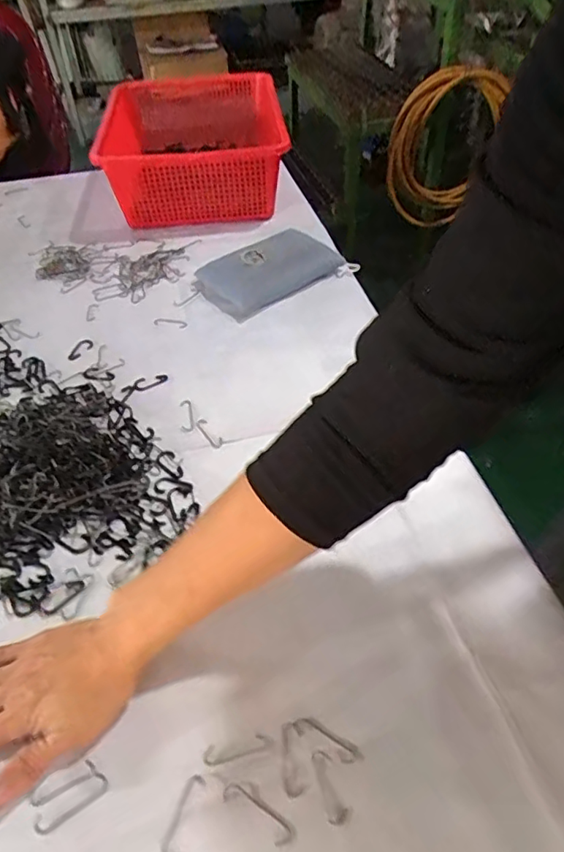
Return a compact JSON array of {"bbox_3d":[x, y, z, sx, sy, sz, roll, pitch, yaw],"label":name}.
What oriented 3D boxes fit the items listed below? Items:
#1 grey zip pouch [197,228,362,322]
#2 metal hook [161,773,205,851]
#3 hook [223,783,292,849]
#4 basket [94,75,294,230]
[{"bbox_3d":[-0.012,-0.206,0.711,0.187,0.037,0.115,-29,52,-22],"label":"grey zip pouch"},{"bbox_3d":[-0.059,0.234,0.329,0.012,0.004,0.045,12,49,14],"label":"metal hook"},{"bbox_3d":[-0.015,0.232,0.329,0.047,0.004,0.013,25,53,23],"label":"hook"},{"bbox_3d":[-0.138,-0.457,0.885,0.252,0.119,0.359,-6,47,-3],"label":"basket"}]

